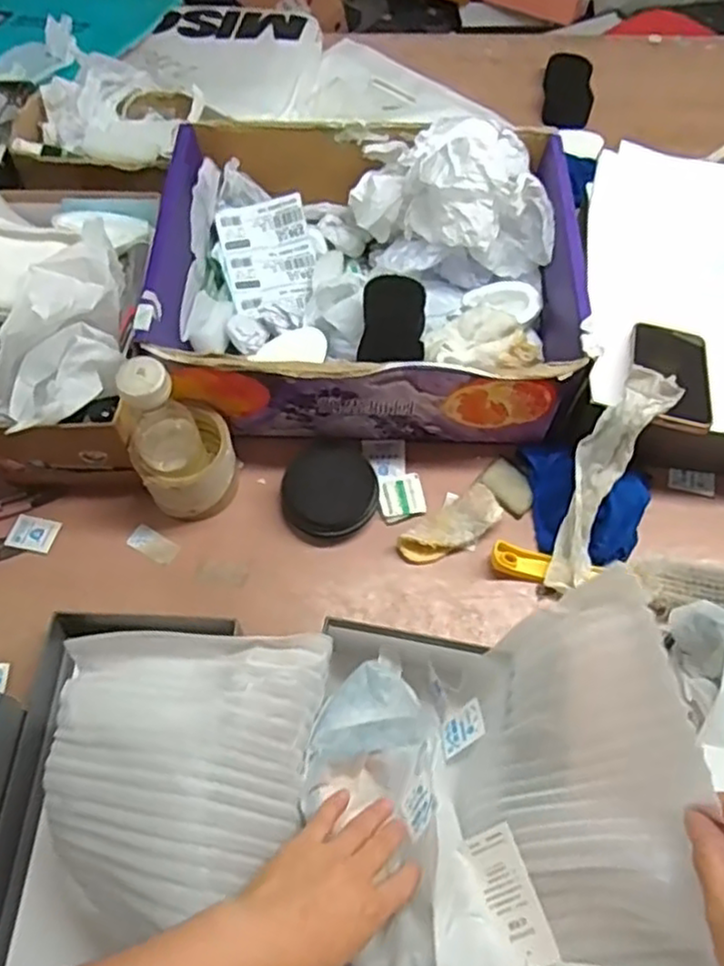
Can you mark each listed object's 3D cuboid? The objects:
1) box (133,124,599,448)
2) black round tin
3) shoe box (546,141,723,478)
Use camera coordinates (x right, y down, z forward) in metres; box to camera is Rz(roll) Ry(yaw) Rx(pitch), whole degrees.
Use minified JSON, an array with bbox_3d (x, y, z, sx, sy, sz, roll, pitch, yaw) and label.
[{"bbox_3d":[0.003,-0.218,0.731,0.398,0.162,0.335,-1,63,-1],"label":"box"},{"bbox_3d":[-0.029,0.004,0.684,0.085,0.039,0.092,0,63,-1],"label":"black round tin"},{"bbox_3d":[0.344,-0.183,0.732,0.270,0.133,0.344,5,63,2],"label":"shoe box"}]

